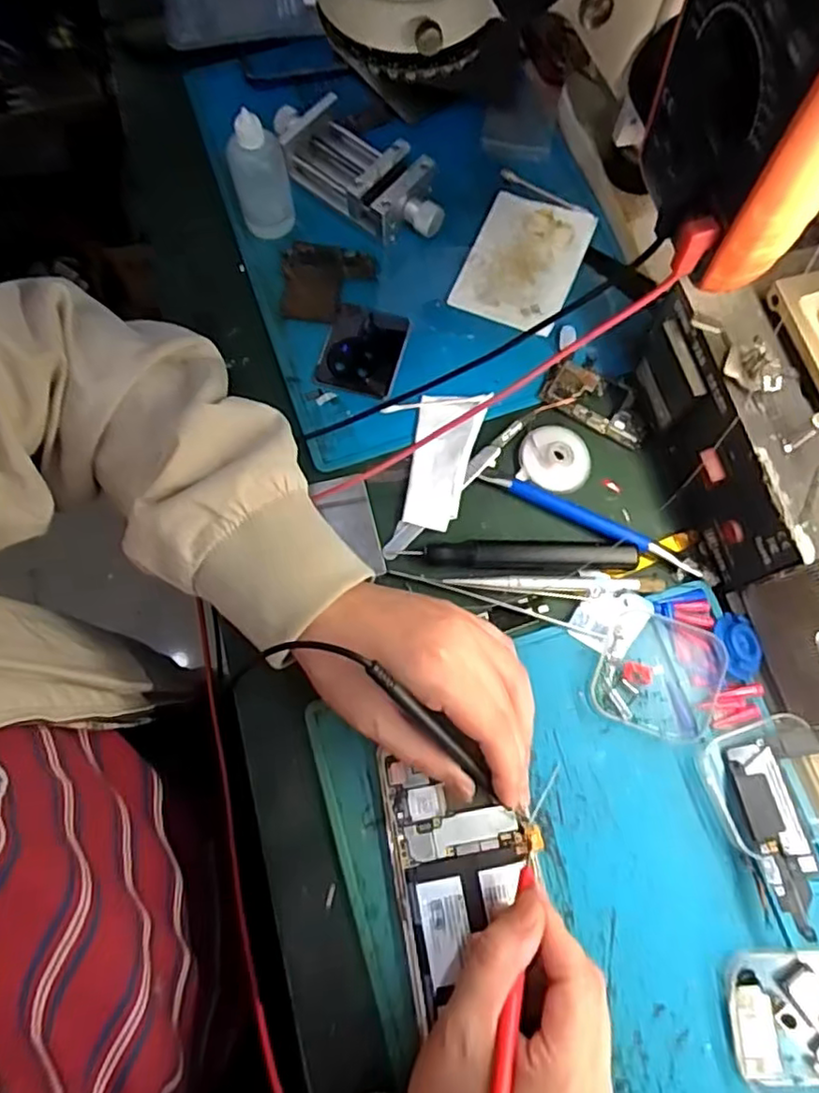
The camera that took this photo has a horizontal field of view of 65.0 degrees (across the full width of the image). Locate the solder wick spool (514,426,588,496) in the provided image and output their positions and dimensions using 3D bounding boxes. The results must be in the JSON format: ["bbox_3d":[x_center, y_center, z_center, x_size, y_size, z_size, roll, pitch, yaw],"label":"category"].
[{"bbox_3d":[0.092,-0.057,0.405,0.044,0.006,0.043,0,73,0],"label":"solder wick spool"}]

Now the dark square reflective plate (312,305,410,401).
[{"bbox_3d":[-0.032,-0.130,0.426,0.052,0.004,0.061,15,74,4],"label":"dark square reflective plate"}]

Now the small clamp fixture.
[{"bbox_3d":[-0.034,-0.260,0.446,0.133,0.032,0.055,37,76,10],"label":"small clamp fixture"}]

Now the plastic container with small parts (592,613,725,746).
[{"bbox_3d":[0.139,0.070,0.357,0.061,0.021,0.065,20,74,6],"label":"plastic container with small parts"}]

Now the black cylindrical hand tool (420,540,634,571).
[{"bbox_3d":[0.073,0.005,0.382,0.121,0.011,0.018,3,73,1],"label":"black cylindrical hand tool"}]

